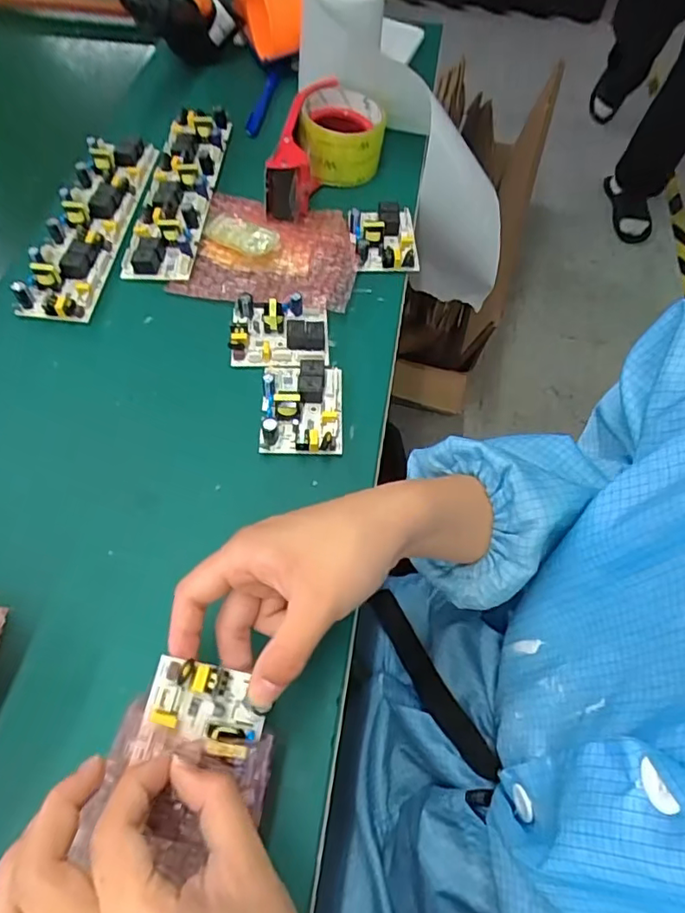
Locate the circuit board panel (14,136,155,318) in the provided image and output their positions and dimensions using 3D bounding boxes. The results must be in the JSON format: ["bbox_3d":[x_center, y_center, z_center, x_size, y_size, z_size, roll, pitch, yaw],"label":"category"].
[{"bbox_3d":[-0.234,-0.228,0.525,0.060,0.020,0.245,6,61,1],"label":"circuit board panel"}]

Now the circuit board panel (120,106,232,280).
[{"bbox_3d":[-0.161,-0.271,0.557,0.061,0.016,0.243,4,61,0],"label":"circuit board panel"}]

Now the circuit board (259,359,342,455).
[{"bbox_3d":[-0.031,-0.042,0.433,0.061,0.024,0.079,0,61,-2],"label":"circuit board"}]

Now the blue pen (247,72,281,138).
[{"bbox_3d":[-0.091,-0.411,0.654,0.016,0.015,0.114,10,61,3],"label":"blue pen"}]

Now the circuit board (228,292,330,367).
[{"bbox_3d":[-0.052,-0.107,0.465,0.079,0.019,0.064,0,61,-2],"label":"circuit board"}]

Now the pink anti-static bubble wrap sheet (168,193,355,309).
[{"bbox_3d":[-0.062,-0.197,0.504,0.155,0.031,0.134,12,61,5],"label":"pink anti-static bubble wrap sheet"}]

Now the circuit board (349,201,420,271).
[{"bbox_3d":[0.039,-0.212,0.534,0.059,0.024,0.083,-3,61,-3],"label":"circuit board"}]

